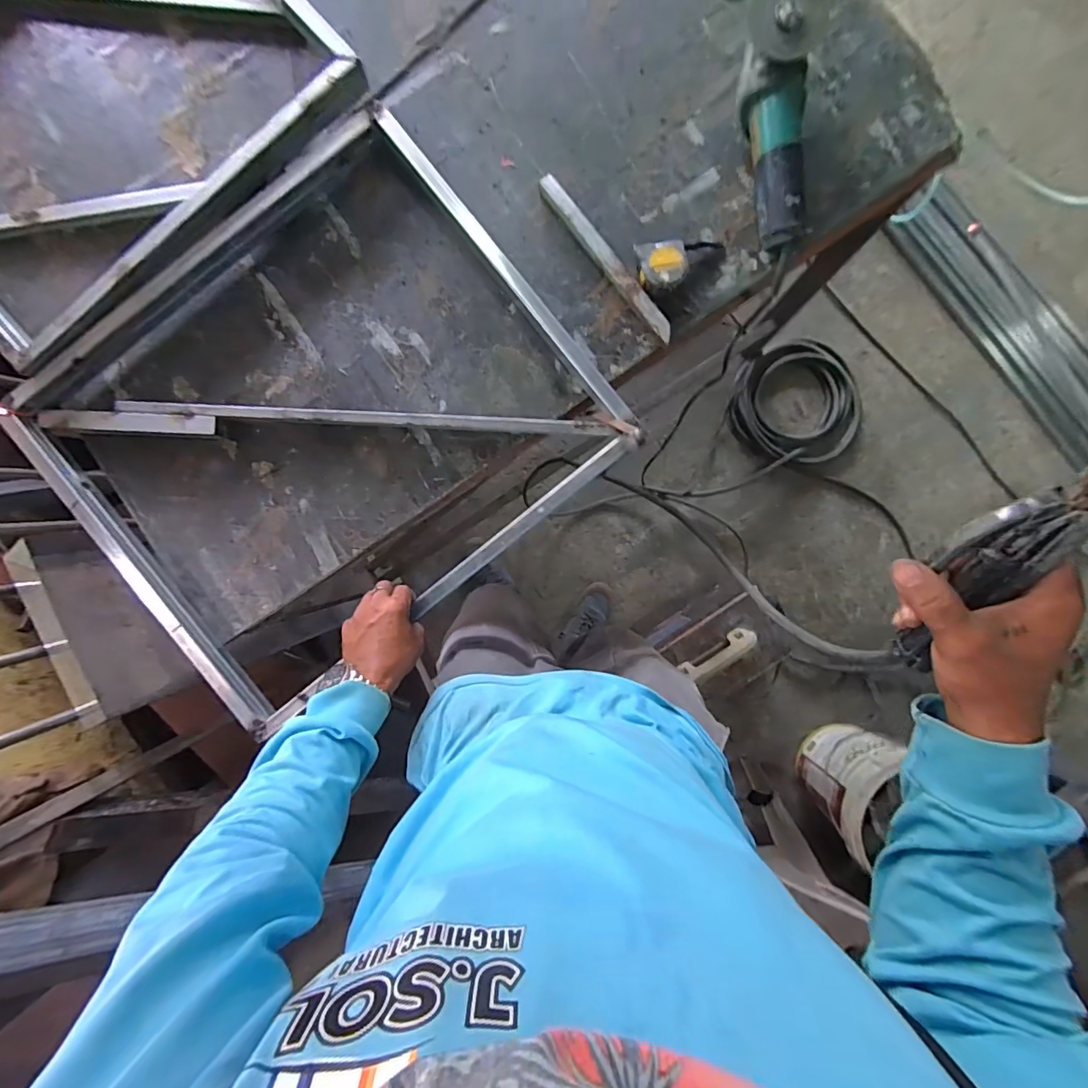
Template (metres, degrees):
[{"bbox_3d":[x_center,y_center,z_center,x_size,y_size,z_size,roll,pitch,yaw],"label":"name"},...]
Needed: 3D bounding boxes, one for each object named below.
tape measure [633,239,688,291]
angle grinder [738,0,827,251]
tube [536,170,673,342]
[{"bbox_3d":[0.153,-0.363,0.641,0.068,0.035,0.067,-7,91,3],"label":"tape measure"},{"bbox_3d":[0.296,-0.509,0.604,0.079,0.095,0.263,-4,91,3],"label":"angle grinder"},{"bbox_3d":[0.084,-0.381,0.652,0.024,0.024,0.266,-38,89,3],"label":"tube"}]

